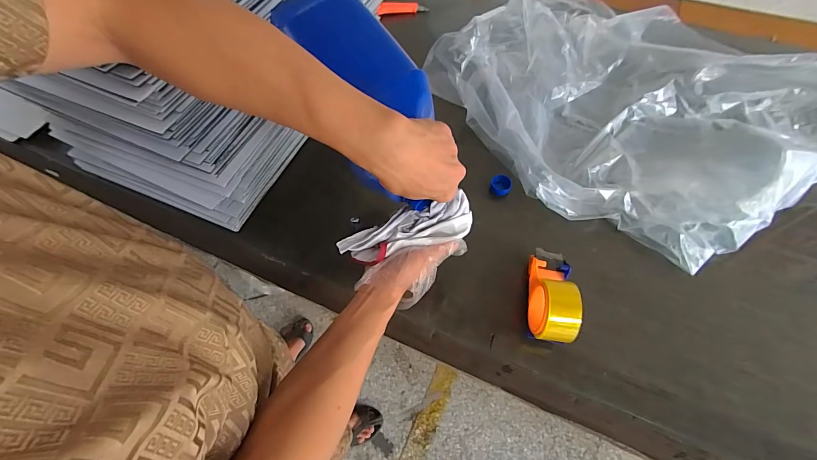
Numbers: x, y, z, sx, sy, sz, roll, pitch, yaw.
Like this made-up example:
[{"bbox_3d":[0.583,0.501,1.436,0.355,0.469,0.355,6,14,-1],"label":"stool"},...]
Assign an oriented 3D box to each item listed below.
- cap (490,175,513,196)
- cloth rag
[{"bbox_3d":[0.190,-0.091,0.729,0.041,0.017,0.043,0,61,1],"label":"cap"},{"bbox_3d":[0.000,0.001,0.482,0.184,0.034,0.058,-17,58,-12],"label":"cloth rag"}]

